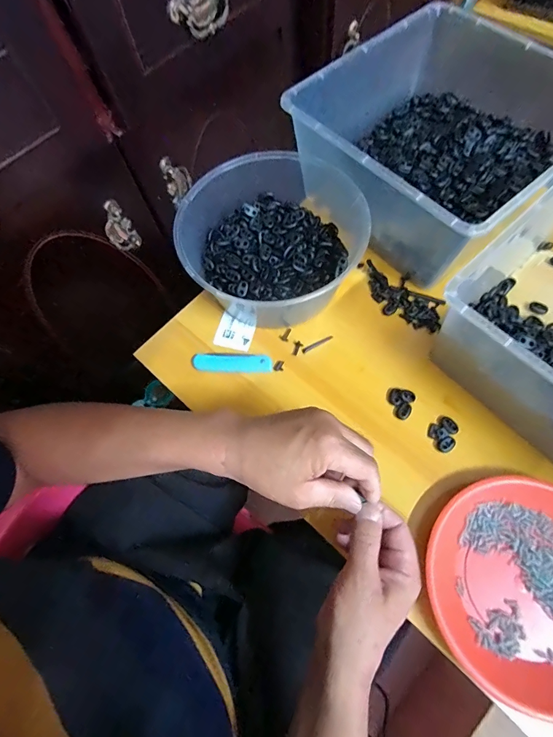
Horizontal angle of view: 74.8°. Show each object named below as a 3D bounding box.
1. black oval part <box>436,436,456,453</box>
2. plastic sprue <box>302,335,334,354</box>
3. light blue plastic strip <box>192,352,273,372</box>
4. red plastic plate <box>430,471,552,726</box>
[{"bbox_3d":[0.193,0.086,0.412,0.020,0.004,0.015,-32,70,-9],"label":"black oval part"},{"bbox_3d":[0.053,-0.032,0.472,0.045,0.004,0.007,-29,70,-8],"label":"plastic sprue"},{"bbox_3d":[-0.056,-0.008,0.466,0.100,0.010,0.027,-1,68,3],"label":"light blue plastic strip"},{"bbox_3d":[0.242,0.210,0.348,0.186,0.032,0.186,-1,68,3],"label":"red plastic plate"}]

